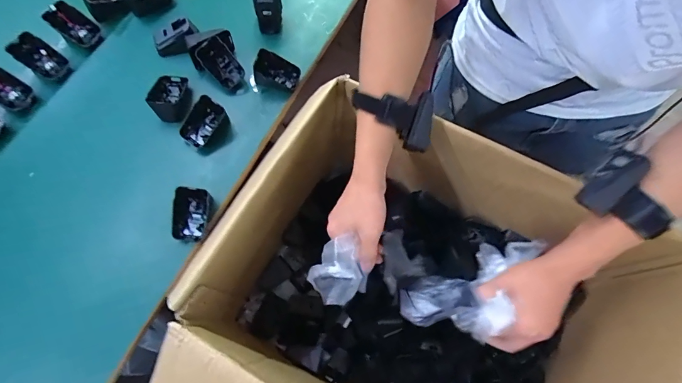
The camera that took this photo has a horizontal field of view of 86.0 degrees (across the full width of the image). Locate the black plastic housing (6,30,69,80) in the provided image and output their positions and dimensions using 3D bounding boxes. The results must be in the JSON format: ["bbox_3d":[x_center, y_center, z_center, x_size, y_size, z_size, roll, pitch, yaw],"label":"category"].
[{"bbox_3d":[-0.447,-0.200,0.539,0.059,0.037,0.047,29,71,8],"label":"black plastic housing"}]

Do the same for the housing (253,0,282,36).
[{"bbox_3d":[-0.114,-0.281,0.577,0.040,0.077,0.021,2,69,-2],"label":"housing"}]

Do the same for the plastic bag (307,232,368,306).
[{"bbox_3d":[-0.006,0.096,0.439,0.063,0.070,0.073,-10,70,-6],"label":"plastic bag"}]

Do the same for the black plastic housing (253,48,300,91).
[{"bbox_3d":[-0.097,-0.183,0.554,0.063,0.038,0.043,9,69,1],"label":"black plastic housing"}]

